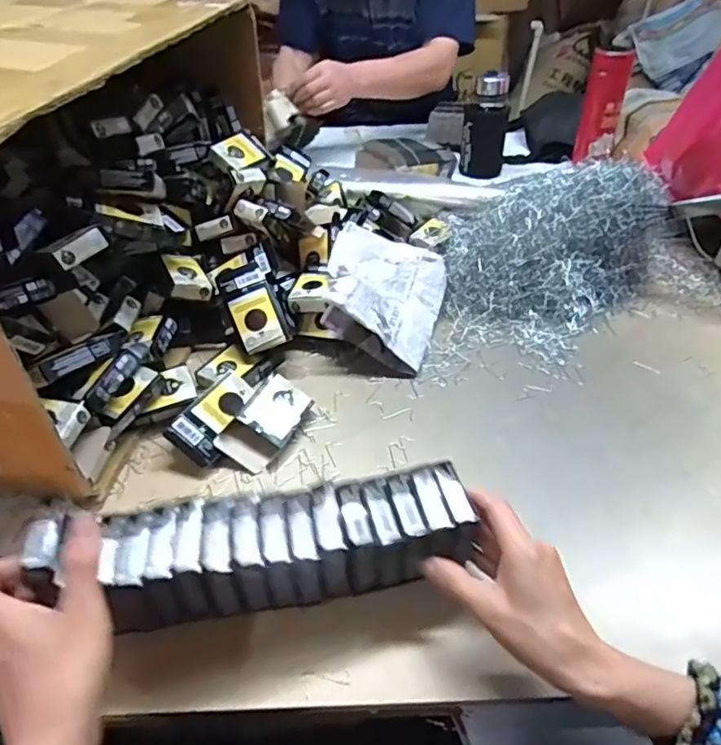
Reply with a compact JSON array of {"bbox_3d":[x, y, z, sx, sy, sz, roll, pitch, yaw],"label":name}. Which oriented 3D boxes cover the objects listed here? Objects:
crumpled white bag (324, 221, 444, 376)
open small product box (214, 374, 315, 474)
[{"bbox_3d":[0.022,-0.098,0.676,0.148,0.088,0.184,11,43,13],"label":"crumpled white bag"},{"bbox_3d":[-0.095,0.049,0.551,0.055,0.030,0.098,41,48,-10],"label":"open small product box"}]

